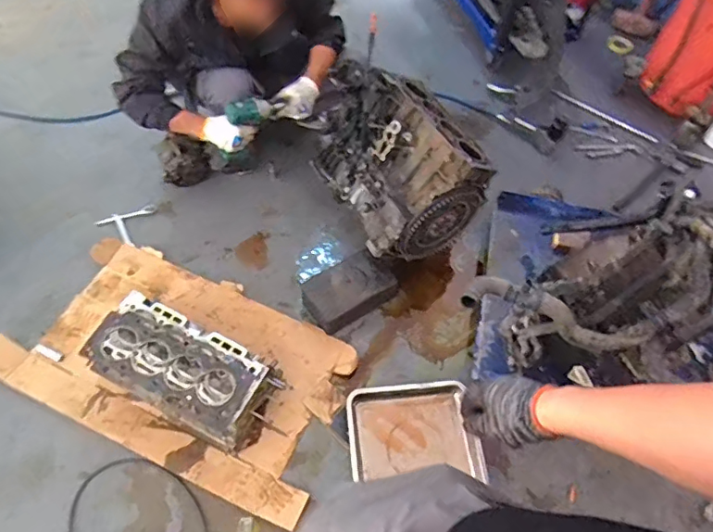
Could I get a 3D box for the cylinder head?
[{"bbox_3d":[-0.462,0.278,1.429,0.490,0.162,0.232,24,60,10],"label":"cylinder head"}]

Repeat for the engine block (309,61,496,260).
[{"bbox_3d":[0.107,-0.353,1.634,0.344,0.346,0.561,-21,62,-17],"label":"engine block"}]

